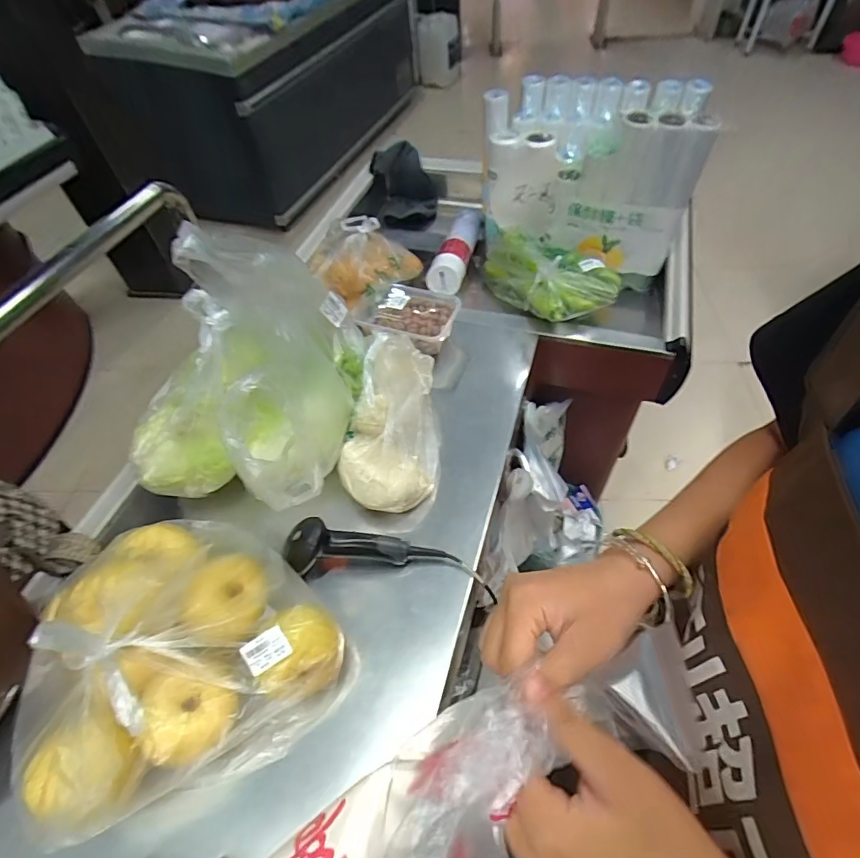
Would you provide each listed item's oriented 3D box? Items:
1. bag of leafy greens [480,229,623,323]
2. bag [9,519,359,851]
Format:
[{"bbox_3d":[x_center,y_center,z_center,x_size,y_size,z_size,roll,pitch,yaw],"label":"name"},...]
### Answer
[{"bbox_3d":[0.204,-0.286,0.867,0.139,0.106,0.276,-31,57,-17],"label":"bag of leafy greens"},{"bbox_3d":[-0.271,0.223,0.494,0.273,0.187,0.274,-38,59,-21],"label":"bag"}]

